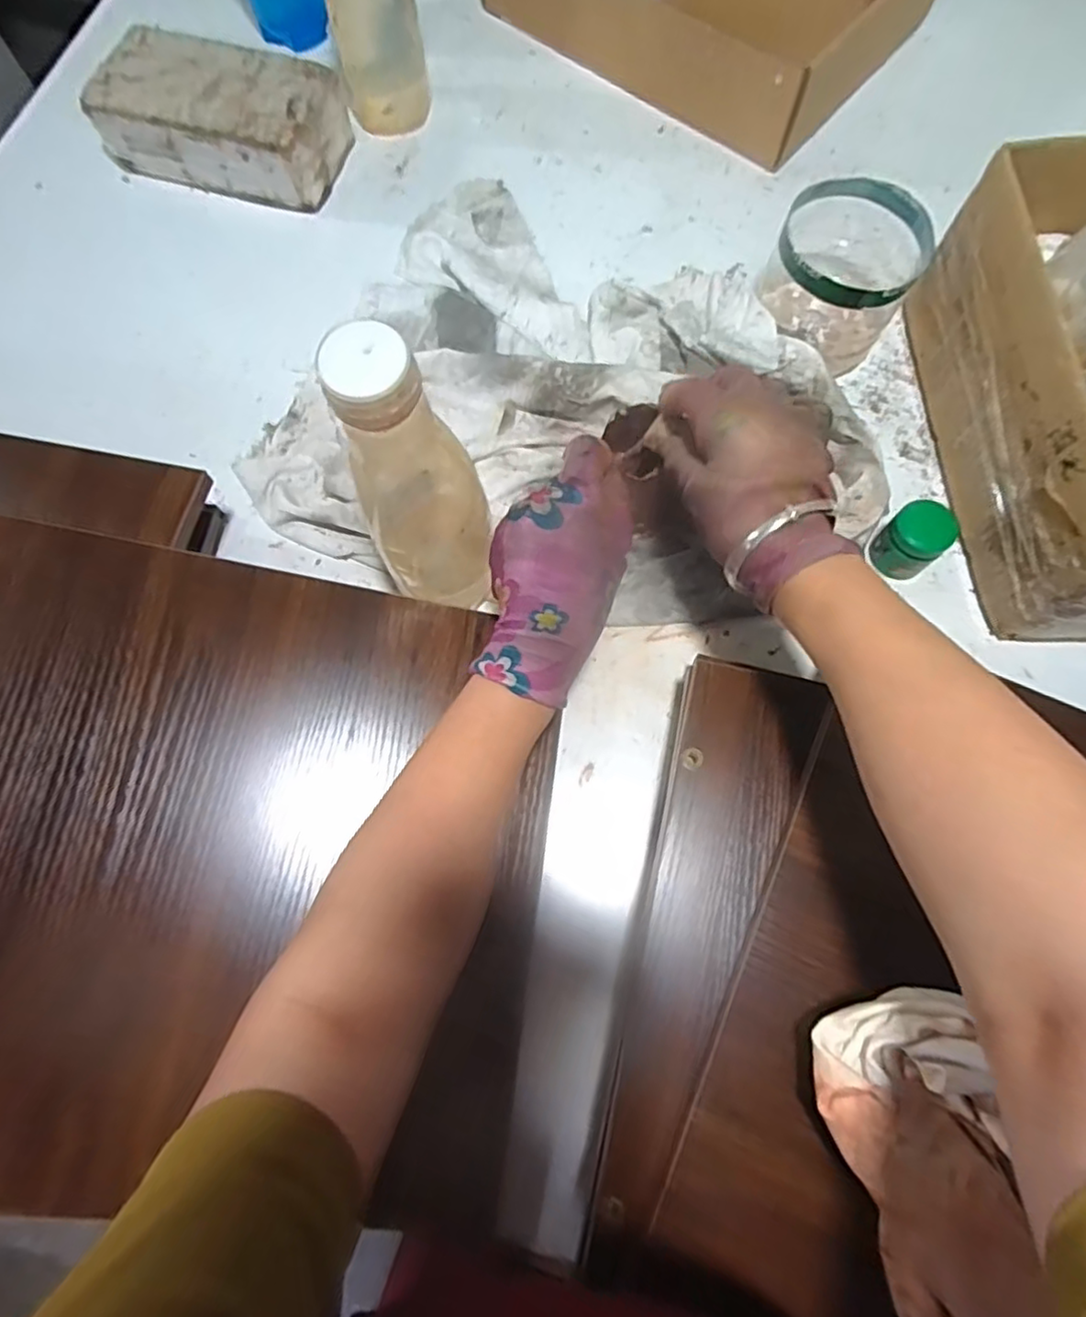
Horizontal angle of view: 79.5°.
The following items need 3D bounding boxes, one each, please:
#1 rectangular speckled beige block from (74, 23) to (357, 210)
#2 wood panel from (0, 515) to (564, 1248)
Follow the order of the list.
[{"bbox_3d":[-0.288,-0.487,0.588,0.214,0.067,0.112,16,74,6],"label":"rectangular speckled beige block"},{"bbox_3d":[-0.188,0.113,0.373,0.377,0.018,0.341,11,74,-9],"label":"wood panel"}]

